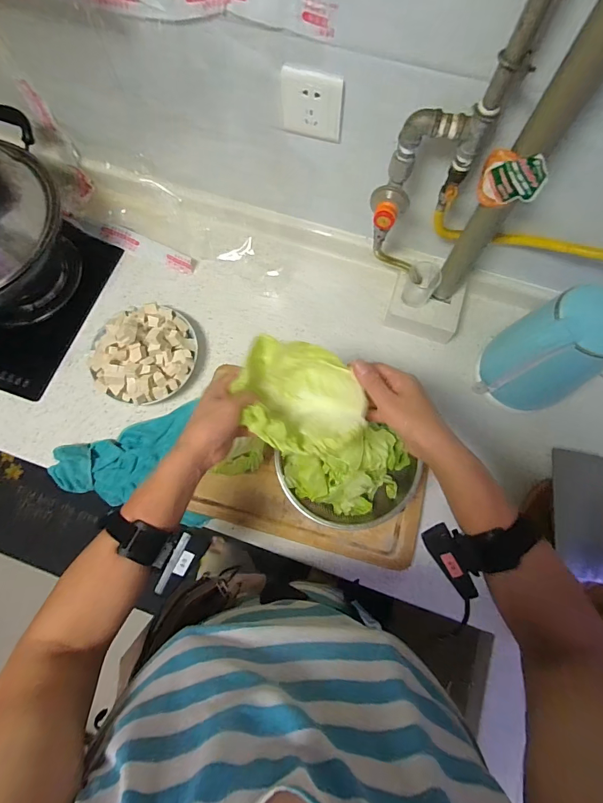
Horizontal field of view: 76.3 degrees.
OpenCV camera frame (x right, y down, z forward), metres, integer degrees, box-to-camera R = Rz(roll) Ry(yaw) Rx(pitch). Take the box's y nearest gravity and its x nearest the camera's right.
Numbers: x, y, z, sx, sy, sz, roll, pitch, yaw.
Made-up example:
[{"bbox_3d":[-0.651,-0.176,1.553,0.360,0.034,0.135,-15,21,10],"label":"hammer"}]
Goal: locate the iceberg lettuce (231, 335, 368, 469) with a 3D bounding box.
[{"bbox_3d":[0.003,0.002,0.456,0.148,0.070,0.121,12,73,3],"label":"iceberg lettuce"}]

